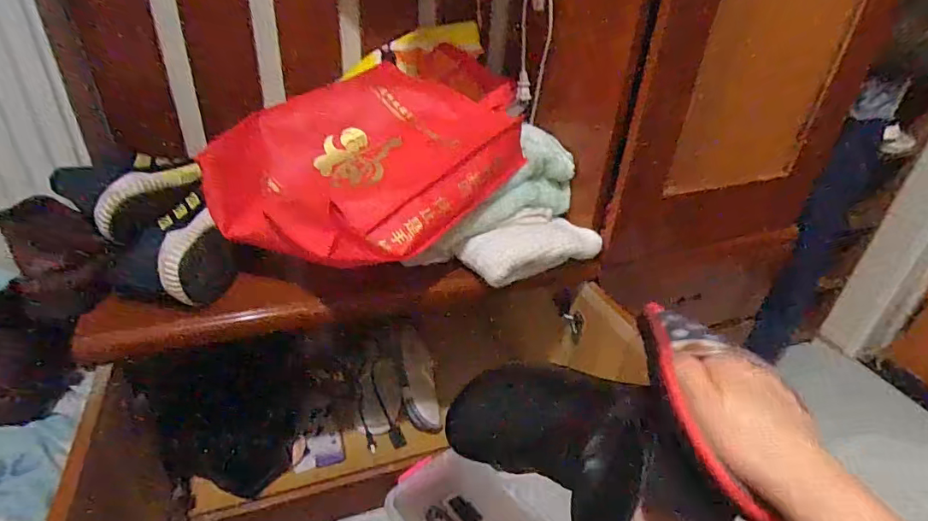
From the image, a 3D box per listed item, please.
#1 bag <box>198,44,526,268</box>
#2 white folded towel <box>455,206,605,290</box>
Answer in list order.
[{"bbox_3d":[-0.123,-0.158,0.738,0.334,0.130,0.457,33,58,24],"label":"bag"},{"bbox_3d":[0.104,-0.026,0.763,0.219,0.040,0.103,-16,63,-23],"label":"white folded towel"}]

